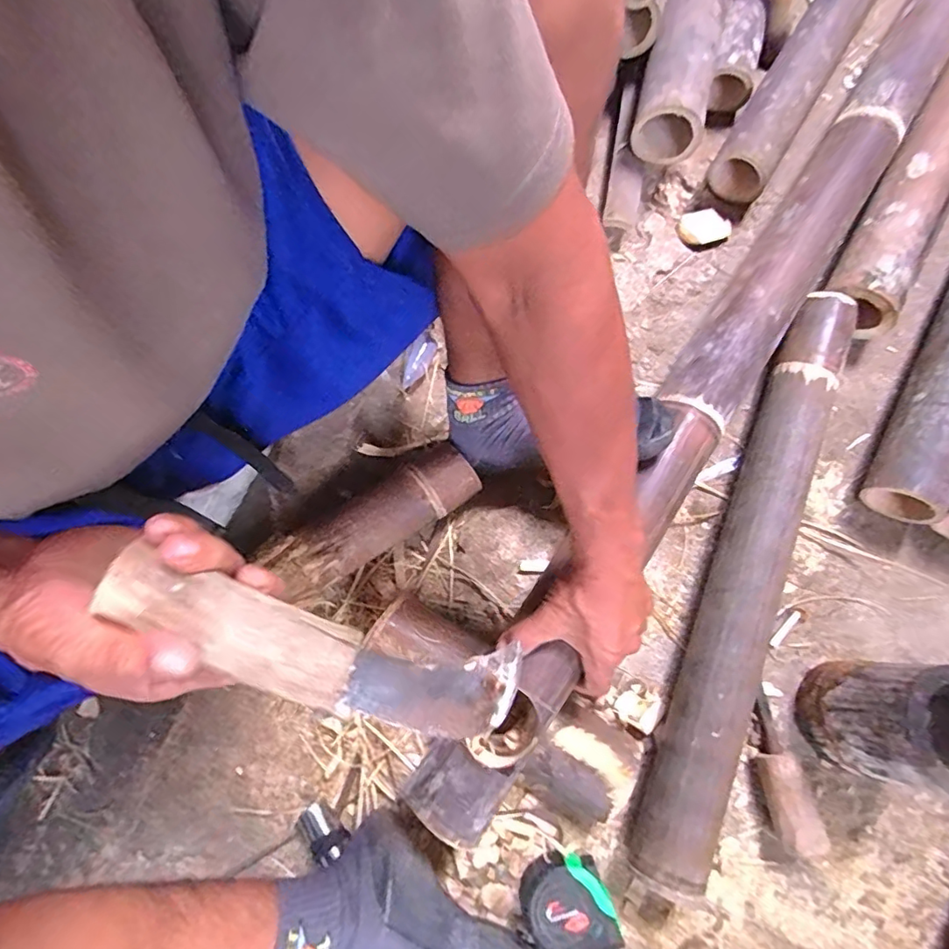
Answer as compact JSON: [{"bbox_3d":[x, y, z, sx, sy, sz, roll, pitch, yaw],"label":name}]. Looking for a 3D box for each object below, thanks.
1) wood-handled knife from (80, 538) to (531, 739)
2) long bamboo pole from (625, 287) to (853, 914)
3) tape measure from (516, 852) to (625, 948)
[{"bbox_3d":[-0.075,0.089,0.281,0.212,0.026,0.048,23,77,-14],"label":"wood-handled knife"},{"bbox_3d":[0.266,0.092,0.545,0.063,0.075,0.616,21,77,7],"label":"long bamboo pole"},{"bbox_3d":[0.084,0.401,0.504,0.085,0.038,0.092,0,76,2],"label":"tape measure"}]

